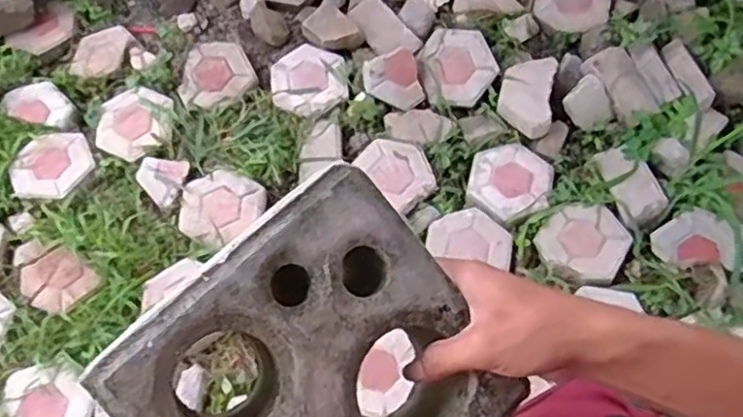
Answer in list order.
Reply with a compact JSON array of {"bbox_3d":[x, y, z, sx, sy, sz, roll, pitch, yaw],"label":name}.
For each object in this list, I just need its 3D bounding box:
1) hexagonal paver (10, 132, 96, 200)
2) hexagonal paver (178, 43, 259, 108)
[{"bbox_3d":[-0.794,-0.107,1.673,0.173,0.029,0.200,38,73,15],"label":"hexagonal paver"},{"bbox_3d":[-0.408,-0.351,1.739,0.197,0.052,0.192,-22,69,-7],"label":"hexagonal paver"}]

